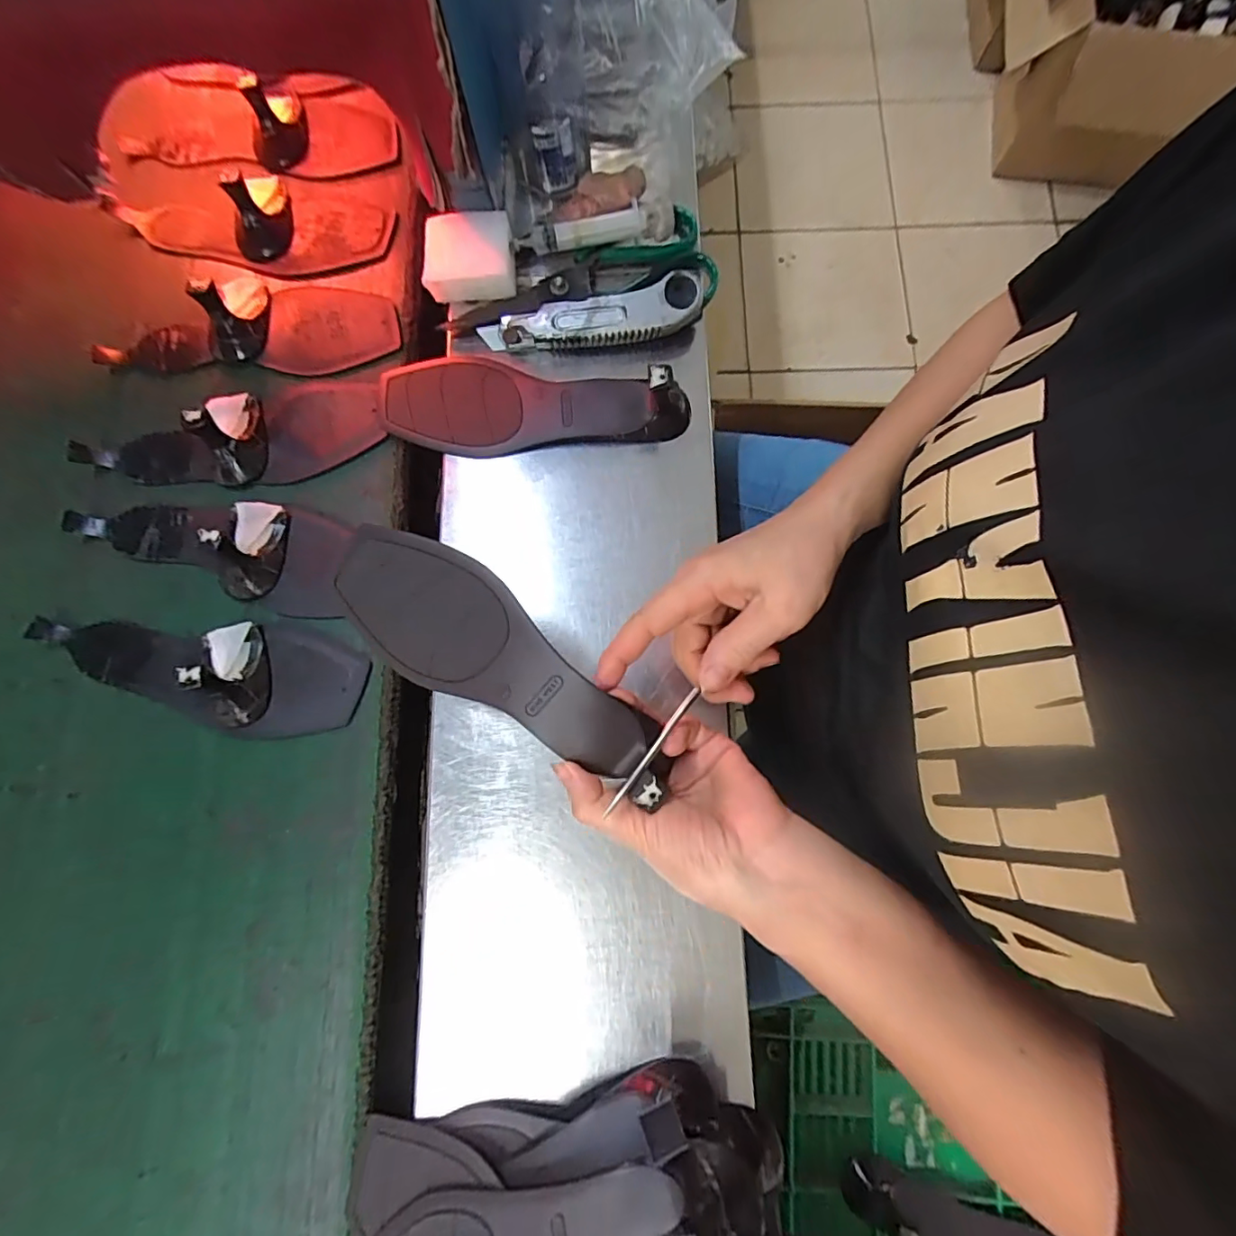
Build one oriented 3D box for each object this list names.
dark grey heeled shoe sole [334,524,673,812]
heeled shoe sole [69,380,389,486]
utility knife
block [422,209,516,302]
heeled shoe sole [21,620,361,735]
[{"bbox_3d":[-0.064,0.024,0.298,0.214,0.041,0.068,34,81,5],"label":"dark grey heeled shoe sole"},{"bbox_3d":[-0.292,-0.135,0.398,0.218,0.040,0.075,-17,79,-2],"label":"heeled shoe sole"},{"bbox_3d":[-0.020,-0.220,0.393,0.158,0.019,0.032,-9,79,-1],"label":"utility knife"},{"bbox_3d":[-0.110,-0.269,0.406,0.063,0.030,0.052,-3,79,1],"label":"block"},{"bbox_3d":[-0.293,0.036,0.363,0.230,0.043,0.076,3,79,2],"label":"heeled shoe sole"}]

